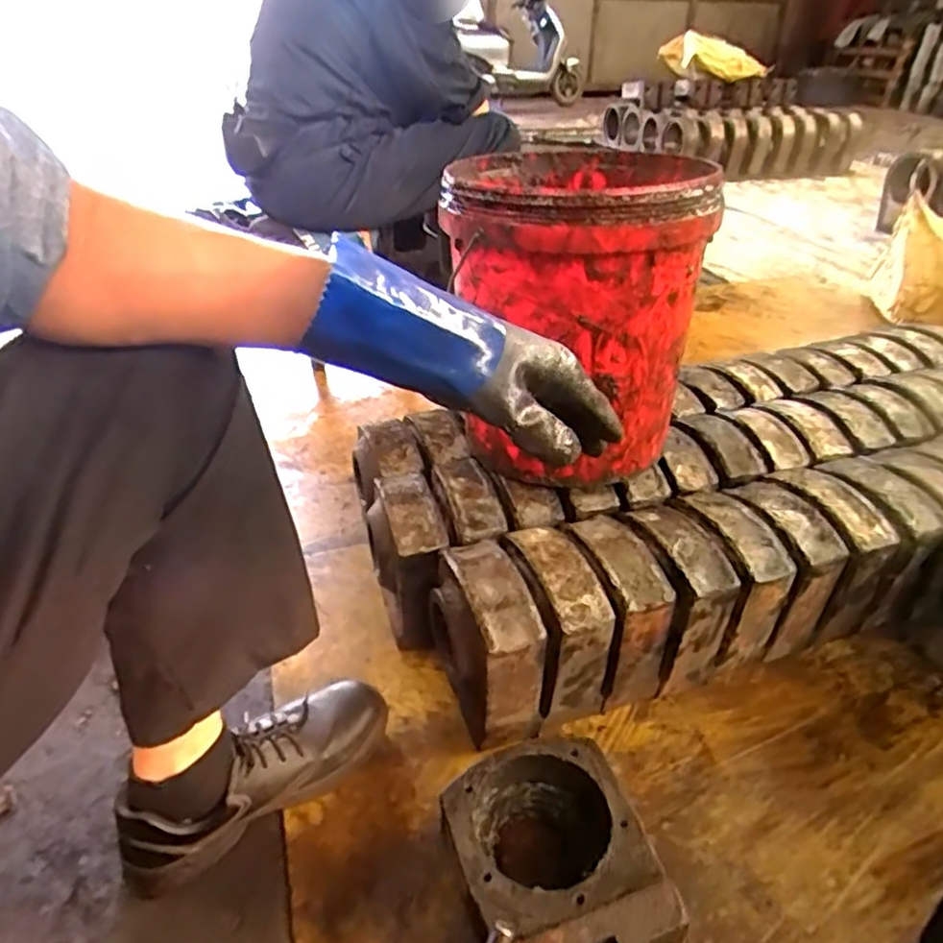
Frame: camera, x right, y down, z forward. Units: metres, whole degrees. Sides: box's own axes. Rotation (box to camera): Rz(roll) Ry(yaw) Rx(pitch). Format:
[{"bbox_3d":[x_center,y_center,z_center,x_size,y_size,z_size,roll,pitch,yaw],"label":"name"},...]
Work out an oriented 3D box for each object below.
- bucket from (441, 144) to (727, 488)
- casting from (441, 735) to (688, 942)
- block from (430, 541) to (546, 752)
[{"bbox_3d":[0.111,-0.195,0.810,0.264,0.339,0.311,-2,33,-2],"label":"bucket"},{"bbox_3d":[0.073,0.350,0.568,0.158,0.092,0.191,-12,35,-17],"label":"casting"},{"bbox_3d":[0.010,0.185,0.708,0.080,0.176,0.156,-13,35,-18],"label":"block"}]

